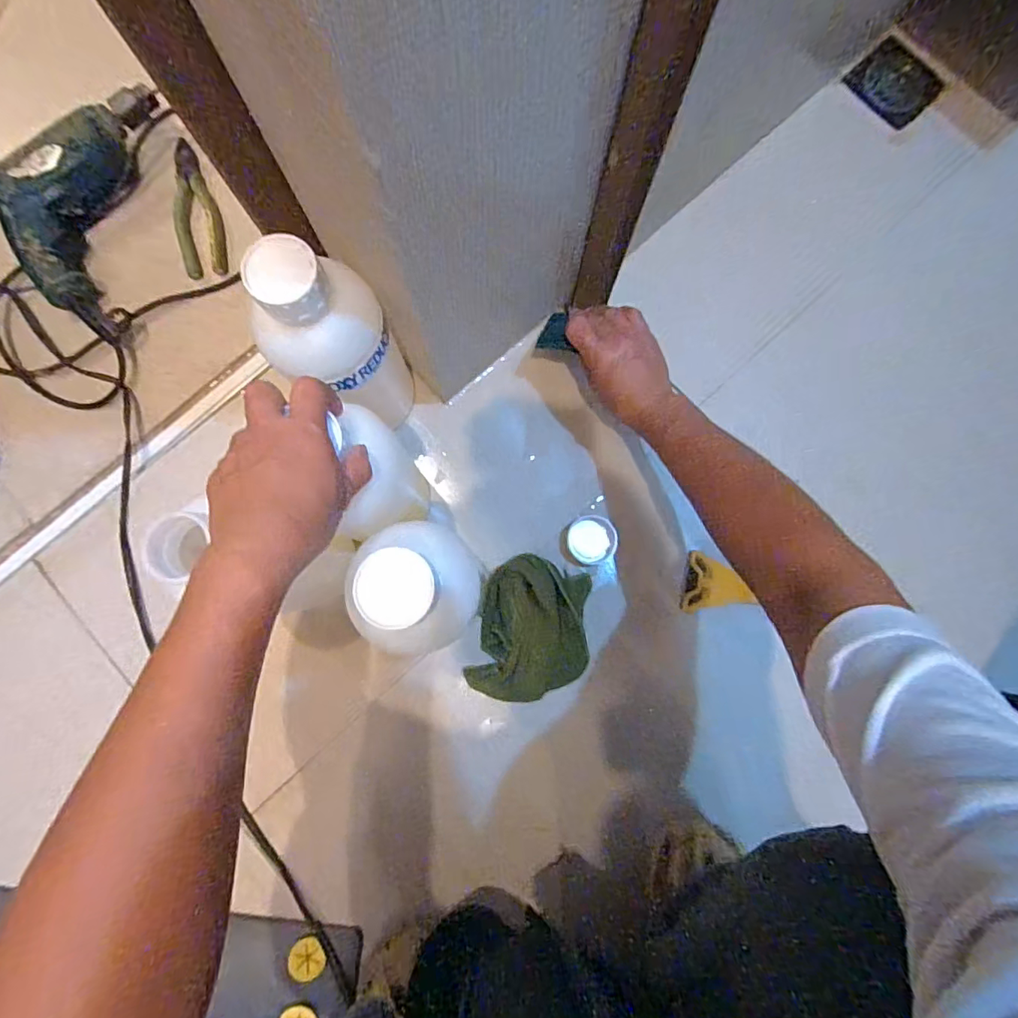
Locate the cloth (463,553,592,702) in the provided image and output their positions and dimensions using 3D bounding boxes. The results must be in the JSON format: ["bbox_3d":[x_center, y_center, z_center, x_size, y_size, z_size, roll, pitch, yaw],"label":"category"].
[{"bbox_3d":[0.024,0.119,0.497,0.107,0.029,0.134,11,82,1],"label":"cloth"}]

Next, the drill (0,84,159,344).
[{"bbox_3d":[-0.483,-0.336,0.556,0.130,0.057,0.283,3,82,0],"label":"drill"}]

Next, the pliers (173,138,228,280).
[{"bbox_3d":[-0.366,-0.350,0.596,0.048,0.017,0.149,-6,96,-1],"label":"pliers"}]

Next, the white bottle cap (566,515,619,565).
[{"bbox_3d":[0.082,0.032,0.512,0.046,0.029,0.047,0,82,-1],"label":"white bottle cap"}]

